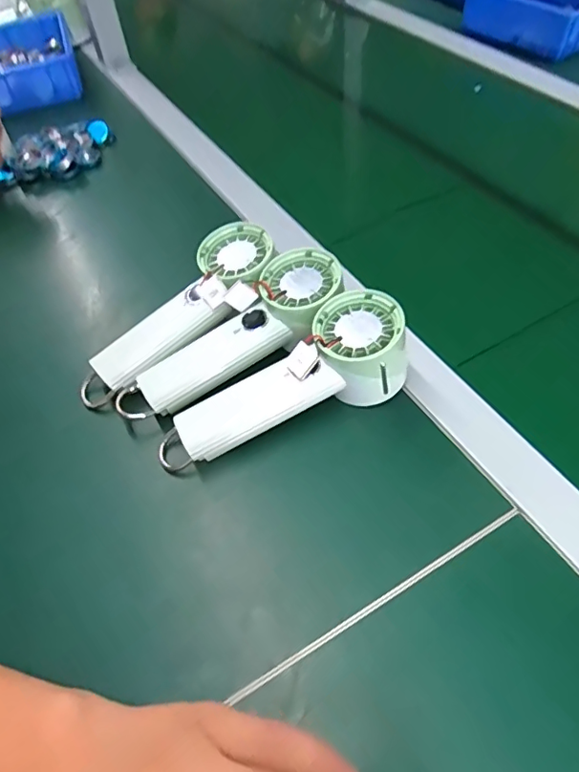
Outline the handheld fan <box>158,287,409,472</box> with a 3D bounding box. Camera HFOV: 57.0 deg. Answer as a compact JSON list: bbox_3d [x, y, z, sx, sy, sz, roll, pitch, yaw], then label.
[{"bbox_3d":[-0.004,0.007,0.385,0.196,0.058,0.062,-30,54,0],"label":"handheld fan"}]

